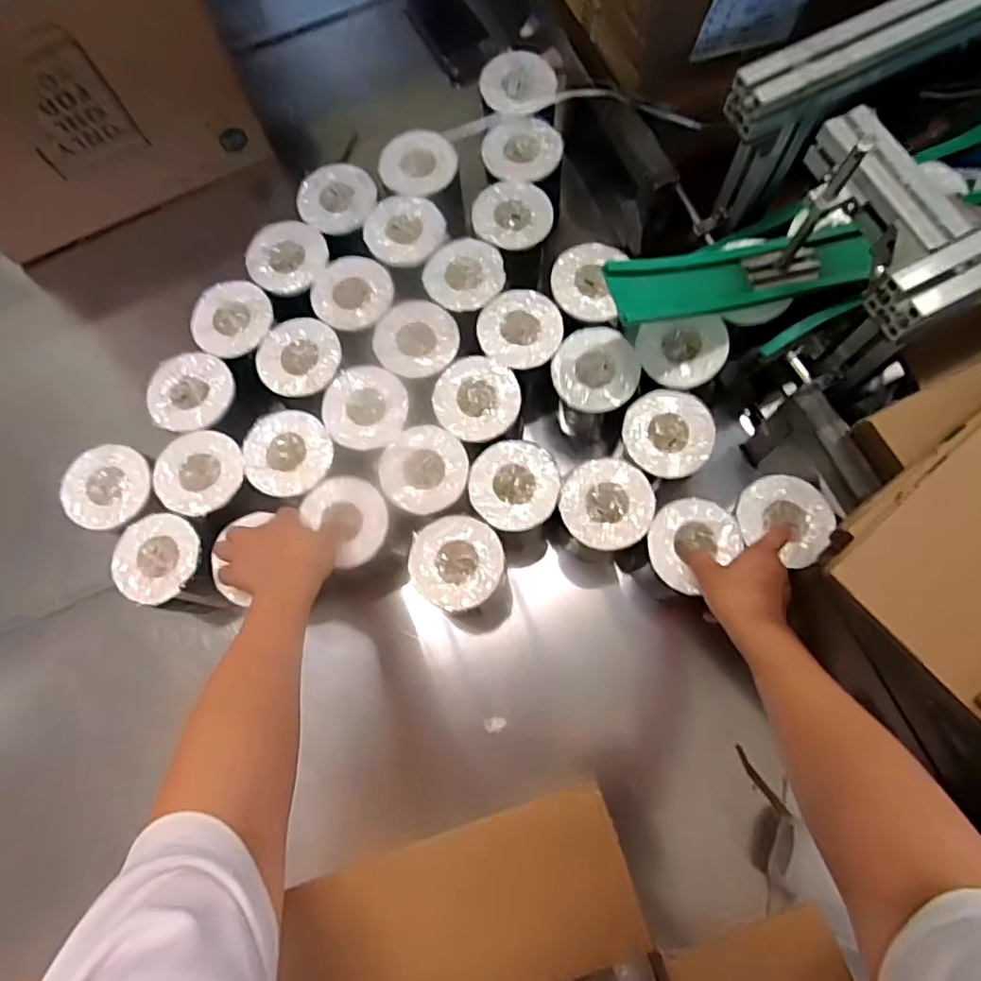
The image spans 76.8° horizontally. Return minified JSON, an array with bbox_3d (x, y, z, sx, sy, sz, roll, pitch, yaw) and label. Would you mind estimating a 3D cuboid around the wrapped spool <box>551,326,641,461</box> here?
[{"bbox_3d":[0.112,-0.109,0.715,0.093,0.122,0.111,9,76,4],"label":"wrapped spool"}]

